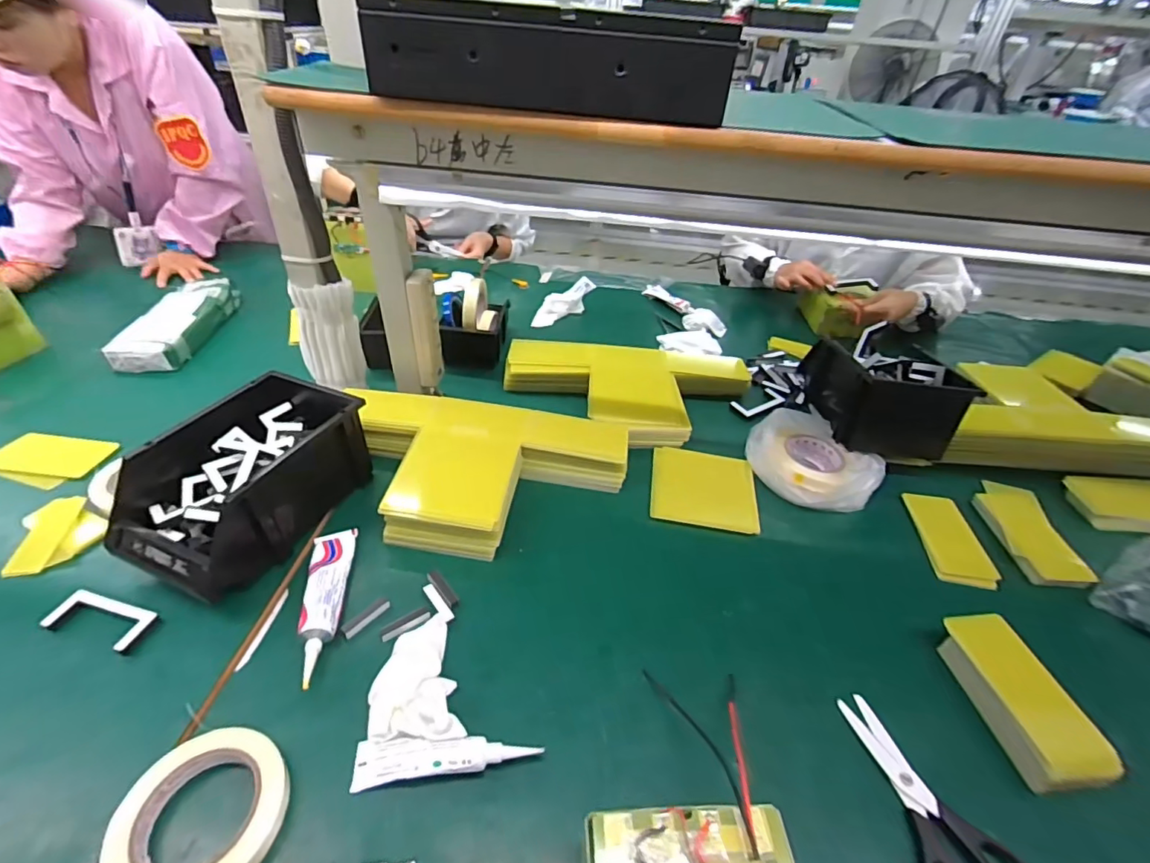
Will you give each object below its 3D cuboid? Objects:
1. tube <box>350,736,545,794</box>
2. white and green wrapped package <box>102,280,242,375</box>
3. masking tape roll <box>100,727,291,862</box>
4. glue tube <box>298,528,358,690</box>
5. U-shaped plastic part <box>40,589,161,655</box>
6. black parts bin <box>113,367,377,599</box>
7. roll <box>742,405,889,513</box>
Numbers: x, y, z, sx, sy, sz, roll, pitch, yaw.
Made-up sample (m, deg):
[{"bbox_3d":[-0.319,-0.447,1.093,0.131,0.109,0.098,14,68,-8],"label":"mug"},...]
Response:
[{"bbox_3d":[-0.110,0.276,0.442,0.154,0.018,0.035,-2,40,-8],"label":"tube"},{"bbox_3d":[-0.724,-0.208,0.946,0.104,0.054,0.270,3,40,-3],"label":"white and green wrapped package"},{"bbox_3d":[-0.287,0.295,0.395,0.110,0.030,0.112,3,39,-2],"label":"masking tape roll"},{"bbox_3d":[-0.262,0.172,0.545,0.045,0.023,0.180,-7,41,-14],"label":"glue tube"},{"bbox_3d":[-0.475,0.189,0.516,0.101,0.010,0.044,12,40,9],"label":"U-shaped plastic part"},{"bbox_3d":[-0.387,0.050,0.615,0.165,0.112,0.262,16,41,14],"label":"black parts bin"},{"bbox_3d":[0.341,0.039,0.745,0.141,0.067,0.162,-11,42,-19],"label":"roll"}]

